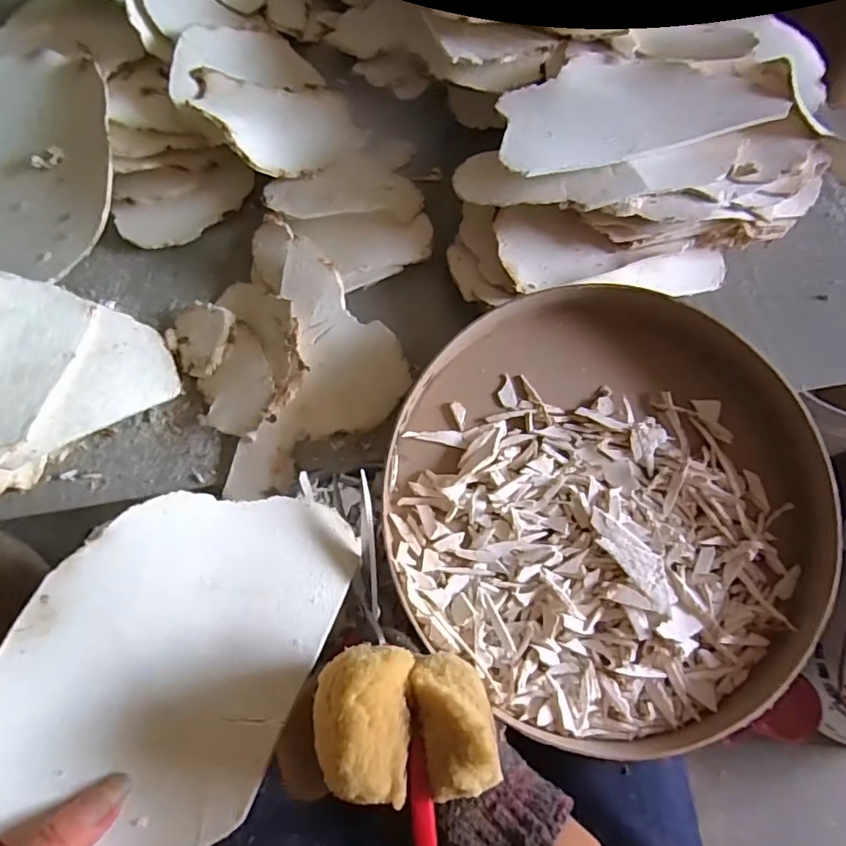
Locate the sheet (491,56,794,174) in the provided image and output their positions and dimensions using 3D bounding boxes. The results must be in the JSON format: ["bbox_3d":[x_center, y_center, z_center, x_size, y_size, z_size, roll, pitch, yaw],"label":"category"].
[{"bbox_3d":[0.149,-0.242,0.421,0.214,0.024,0.103,-17,71,-7],"label":"sheet"}]

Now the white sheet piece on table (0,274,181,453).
[{"bbox_3d":[-0.272,-0.040,0.395,0.169,0.022,0.128,24,61,-9],"label":"white sheet piece on table"}]

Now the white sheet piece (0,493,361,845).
[{"bbox_3d":[-0.122,0.107,0.273,0.132,0.011,0.172,26,72,-4],"label":"white sheet piece"}]

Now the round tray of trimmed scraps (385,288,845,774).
[{"bbox_3d":[0.127,0.056,0.387,0.297,0.044,0.294,1,73,-2],"label":"round tray of trimmed scraps"}]

